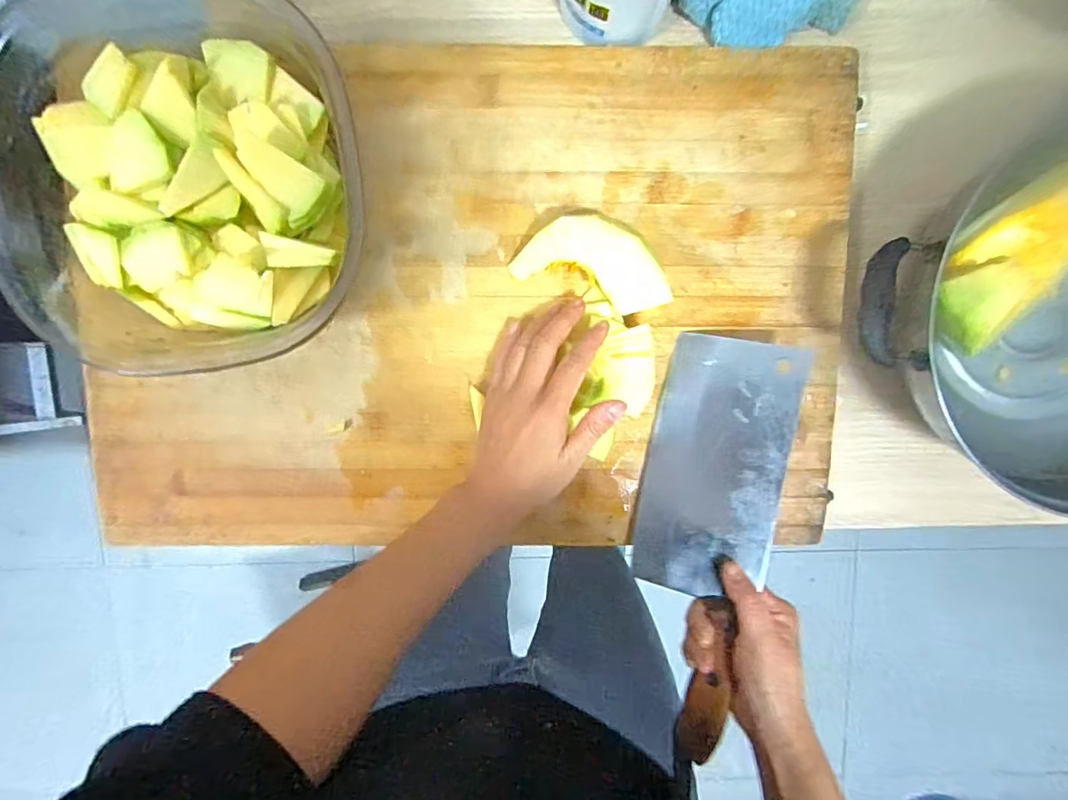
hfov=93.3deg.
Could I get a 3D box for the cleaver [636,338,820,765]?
[{"bbox_3d":[0.130,0.104,0.379,0.095,0.028,0.295,9,92,26],"label":"cleaver"}]

